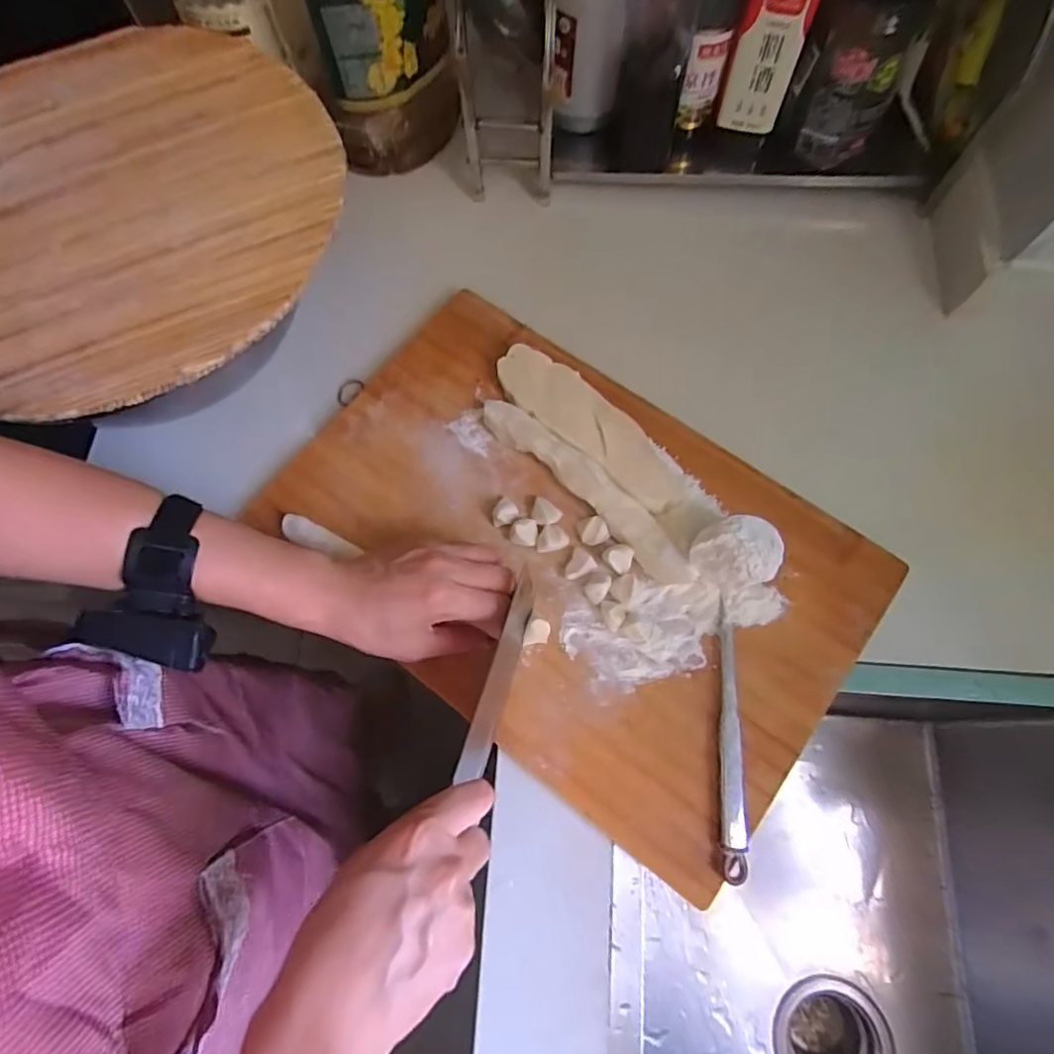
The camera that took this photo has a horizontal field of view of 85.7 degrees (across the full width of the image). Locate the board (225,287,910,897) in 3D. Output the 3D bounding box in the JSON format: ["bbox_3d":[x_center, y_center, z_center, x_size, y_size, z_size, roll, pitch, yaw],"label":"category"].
[{"bbox_3d":[0.031,0.012,0.468,0.460,0.020,0.318,34,76,12],"label":"board"}]

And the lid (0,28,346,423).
[{"bbox_3d":[-0.341,-0.263,0.459,0.362,0.013,0.366,0,72,2],"label":"lid"}]

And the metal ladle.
[{"bbox_3d":[0.157,0.117,0.404,0.056,0.058,0.243,-1,72,2],"label":"metal ladle"}]

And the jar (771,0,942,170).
[{"bbox_3d":[0.281,-0.404,0.487,0.085,0.139,0.071,26,75,9],"label":"jar"}]

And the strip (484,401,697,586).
[{"bbox_3d":[0.049,-0.034,0.471,0.219,0.027,0.033,43,78,14],"label":"strip"}]

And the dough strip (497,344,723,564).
[{"bbox_3d":[0.065,-0.074,0.485,0.223,0.024,0.055,43,78,14],"label":"dough strip"}]

